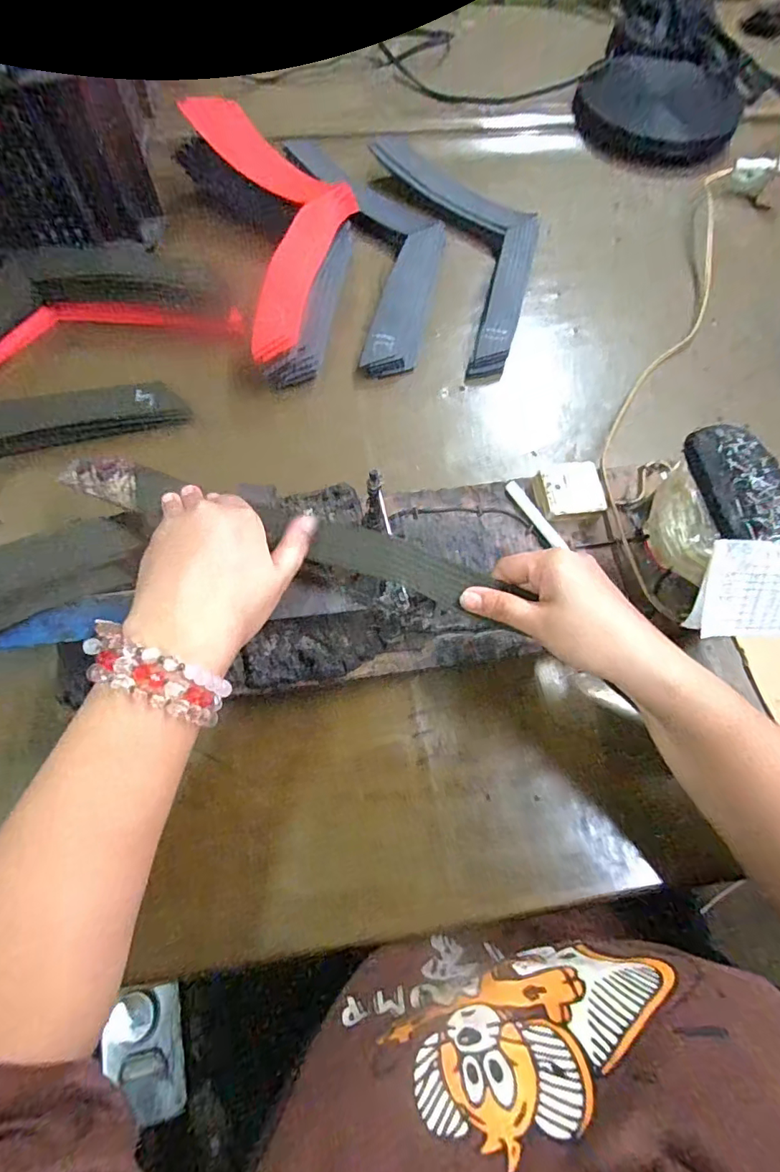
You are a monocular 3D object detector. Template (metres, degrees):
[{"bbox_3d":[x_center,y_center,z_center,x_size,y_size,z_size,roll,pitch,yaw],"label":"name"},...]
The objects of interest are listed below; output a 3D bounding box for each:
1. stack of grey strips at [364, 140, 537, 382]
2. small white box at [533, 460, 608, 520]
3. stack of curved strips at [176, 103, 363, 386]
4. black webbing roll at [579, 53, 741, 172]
[{"bbox_3d":[0.095,-0.398,0.575,0.138,0.030,0.372,-14,68,-9],"label":"stack of grey strips"},{"bbox_3d":[0.147,-0.078,0.419,0.052,0.019,0.048,-2,67,-4],"label":"small white box"},{"bbox_3d":[-0.108,-0.368,0.520,0.146,0.076,0.328,-19,72,-8],"label":"stack of curved strips"},{"bbox_3d":[0.347,-0.626,0.670,0.201,0.039,0.197,1,67,-2],"label":"black webbing roll"}]

